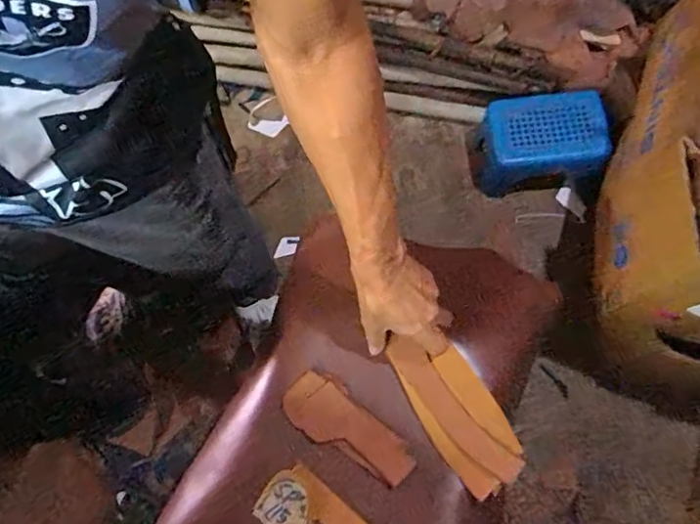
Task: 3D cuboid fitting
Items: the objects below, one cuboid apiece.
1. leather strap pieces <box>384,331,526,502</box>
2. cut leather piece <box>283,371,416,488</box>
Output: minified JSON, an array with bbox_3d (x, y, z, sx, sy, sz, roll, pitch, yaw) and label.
[{"bbox_3d":[0.113,0.159,0.597,0.078,0.022,0.179,-33,70,-8],"label":"leather strap pieces"},{"bbox_3d":[-0.004,0.187,0.603,0.153,0.009,0.060,38,73,12],"label":"cut leather piece"}]

